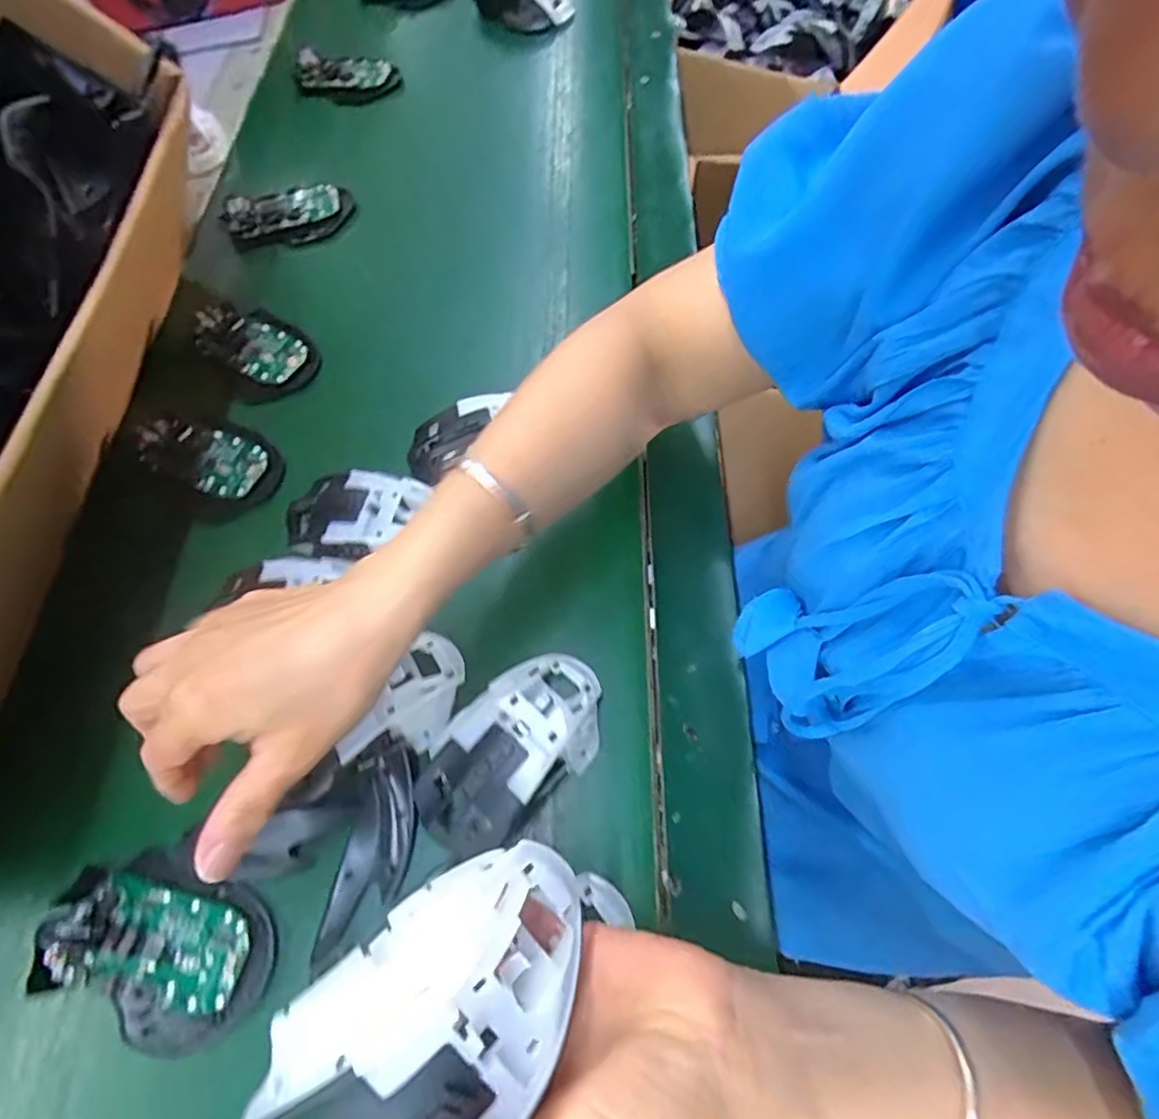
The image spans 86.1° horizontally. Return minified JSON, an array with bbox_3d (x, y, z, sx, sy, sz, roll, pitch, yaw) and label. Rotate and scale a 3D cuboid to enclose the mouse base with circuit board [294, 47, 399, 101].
[{"bbox_3d":[-0.259,-0.534,0.684,0.115,0.022,0.069,8,64,8],"label":"mouse base with circuit board"}]

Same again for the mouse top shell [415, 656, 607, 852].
[{"bbox_3d":[-0.035,0.098,0.328,0.112,0.029,0.067,-37,66,-14],"label":"mouse top shell"}]

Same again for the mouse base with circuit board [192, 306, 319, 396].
[{"bbox_3d":[-0.253,-0.170,0.485,0.096,0.022,0.058,34,70,19],"label":"mouse base with circuit board"}]

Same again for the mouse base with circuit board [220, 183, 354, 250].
[{"bbox_3d":[-0.264,-0.315,0.562,0.110,0.023,0.060,-23,64,-8],"label":"mouse base with circuit board"}]

